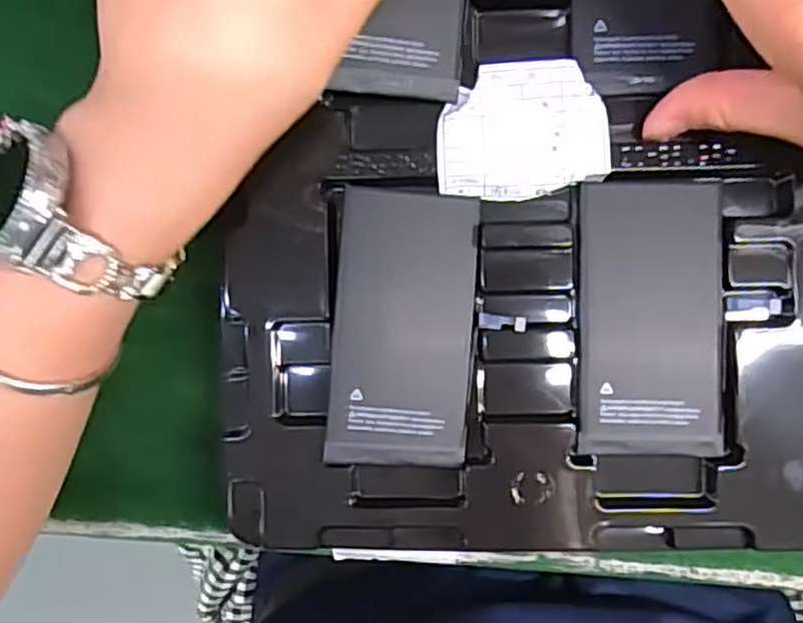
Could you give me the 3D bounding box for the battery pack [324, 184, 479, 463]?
[{"bbox_3d":[0.001,0.006,0.266,0.050,0.004,0.097,4,89,-7],"label":"battery pack"}]

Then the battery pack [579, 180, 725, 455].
[{"bbox_3d":[0.089,0.002,0.265,0.049,0.007,0.096,1,93,4],"label":"battery pack"}]

